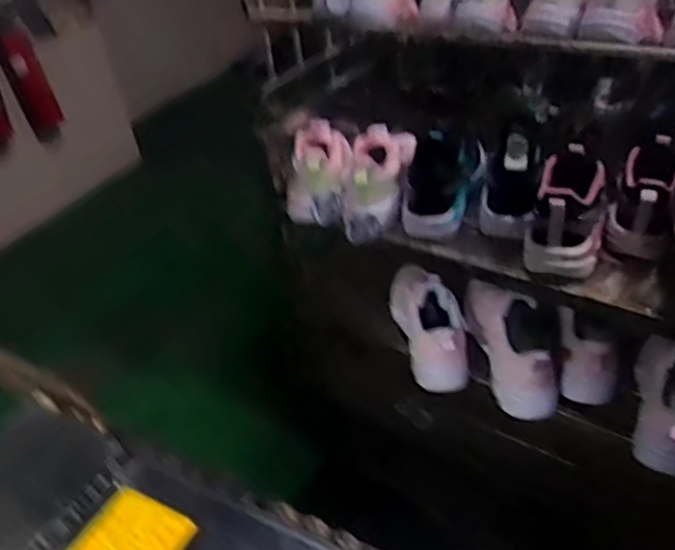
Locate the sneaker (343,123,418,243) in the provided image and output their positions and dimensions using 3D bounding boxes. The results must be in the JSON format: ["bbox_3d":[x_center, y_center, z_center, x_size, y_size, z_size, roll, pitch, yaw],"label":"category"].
[{"bbox_3d":[0.049,-0.140,0.853,0.082,0.080,0.178,11,74,22],"label":"sneaker"}]

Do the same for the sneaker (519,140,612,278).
[{"bbox_3d":[0.312,-0.110,0.788,0.085,0.134,0.239,13,41,24],"label":"sneaker"}]

